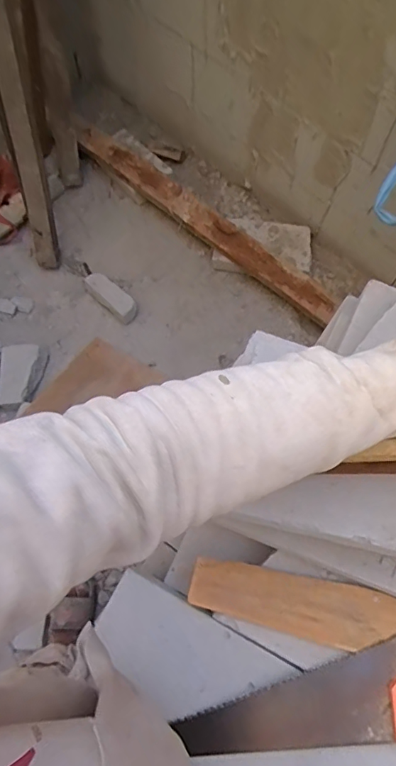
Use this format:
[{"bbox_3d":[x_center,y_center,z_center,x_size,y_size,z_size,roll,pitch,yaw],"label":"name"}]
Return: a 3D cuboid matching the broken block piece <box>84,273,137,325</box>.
[{"bbox_3d":[-0.297,-0.291,1.593,0.220,0.070,0.082,40,77,14],"label":"broken block piece"}]

